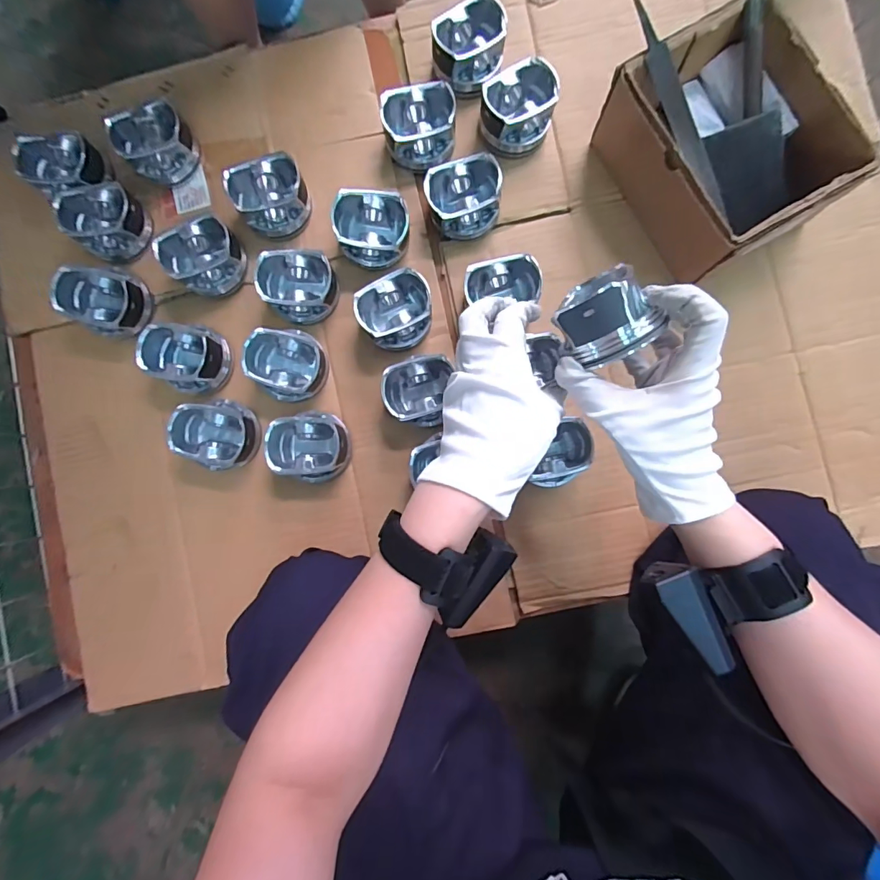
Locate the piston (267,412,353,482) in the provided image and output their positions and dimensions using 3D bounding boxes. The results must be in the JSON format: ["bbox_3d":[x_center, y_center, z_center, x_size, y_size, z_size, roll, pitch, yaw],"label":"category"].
[{"bbox_3d":[-0.136,0.006,0.465,0.078,0.048,0.070,6,88,3],"label":"piston"}]

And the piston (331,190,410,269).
[{"bbox_3d":[-0.070,-0.221,0.467,0.077,0.054,0.068,-1,88,3],"label":"piston"}]

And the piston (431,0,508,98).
[{"bbox_3d":[0.031,-0.421,0.475,0.076,0.046,0.076,0,88,3],"label":"piston"}]

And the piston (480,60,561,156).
[{"bbox_3d":[0.083,-0.351,0.469,0.073,0.051,0.073,13,88,3],"label":"piston"}]

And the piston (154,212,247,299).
[{"bbox_3d":[-0.249,-0.195,0.477,0.075,0.052,0.060,-42,86,1],"label":"piston"}]

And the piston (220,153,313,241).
[{"bbox_3d":[-0.179,-0.259,0.476,0.077,0.051,0.062,-27,87,2],"label":"piston"}]

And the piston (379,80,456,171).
[{"bbox_3d":[-0.021,-0.333,0.473,0.076,0.045,0.070,0,88,3],"label":"piston"}]

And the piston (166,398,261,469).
[{"bbox_3d":[-0.233,-0.004,0.472,0.073,0.064,0.071,0,88,3],"label":"piston"}]

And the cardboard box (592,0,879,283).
[{"bbox_3d":[0.270,-0.279,0.433,0.149,0.095,0.192,-29,87,1],"label":"cardboard box"}]

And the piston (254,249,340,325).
[{"bbox_3d":[-0.149,-0.160,0.470,0.076,0.049,0.065,4,88,3],"label":"piston"}]

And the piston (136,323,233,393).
[{"bbox_3d":[-0.270,-0.087,0.477,0.078,0.047,0.071,0,88,3],"label":"piston"}]

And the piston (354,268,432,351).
[{"bbox_3d":[-0.044,-0.133,0.465,0.075,0.049,0.063,-24,87,2],"label":"piston"}]

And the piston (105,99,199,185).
[{"bbox_3d":[-0.310,-0.325,0.489,0.076,0.044,0.061,-38,86,1],"label":"piston"}]

